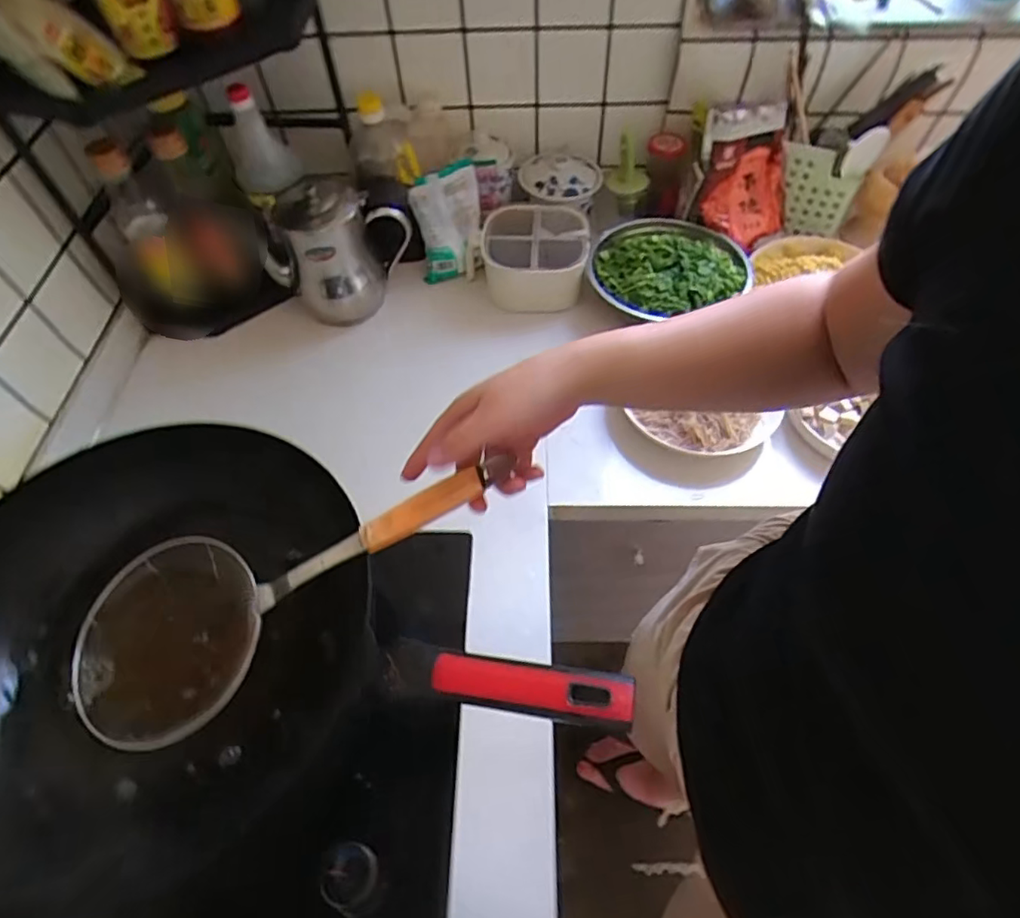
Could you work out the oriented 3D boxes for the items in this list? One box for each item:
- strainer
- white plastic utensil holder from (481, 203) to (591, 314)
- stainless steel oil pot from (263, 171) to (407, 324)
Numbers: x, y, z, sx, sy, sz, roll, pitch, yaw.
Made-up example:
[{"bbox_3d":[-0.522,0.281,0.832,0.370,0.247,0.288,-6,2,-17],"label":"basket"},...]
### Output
[{"bbox_3d":[-0.175,0.097,0.471,0.383,0.060,0.155,-27,56,14],"label":"strainer"},{"bbox_3d":[0.039,-0.282,0.831,0.144,0.080,0.143,-8,57,-4],"label":"white plastic utensil holder"},{"bbox_3d":[-0.236,-0.286,0.794,0.164,0.162,0.126,-34,62,-19],"label":"stainless steel oil pot"}]

